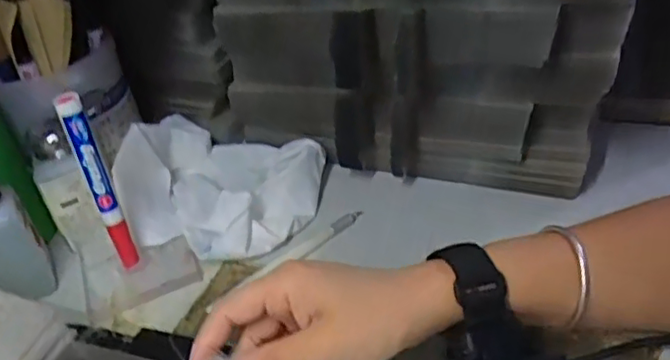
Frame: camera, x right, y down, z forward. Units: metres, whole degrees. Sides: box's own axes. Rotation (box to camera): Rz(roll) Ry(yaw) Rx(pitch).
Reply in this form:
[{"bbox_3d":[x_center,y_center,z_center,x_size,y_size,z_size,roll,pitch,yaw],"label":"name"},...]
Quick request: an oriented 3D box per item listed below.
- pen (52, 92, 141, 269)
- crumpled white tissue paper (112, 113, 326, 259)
[{"bbox_3d":[-0.170,0.005,0.446,0.016,0.141,0.020,-24,37,-18],"label":"pen"},{"bbox_3d":[-0.095,-0.003,0.526,0.159,0.058,0.145,0,36,15],"label":"crumpled white tissue paper"}]

